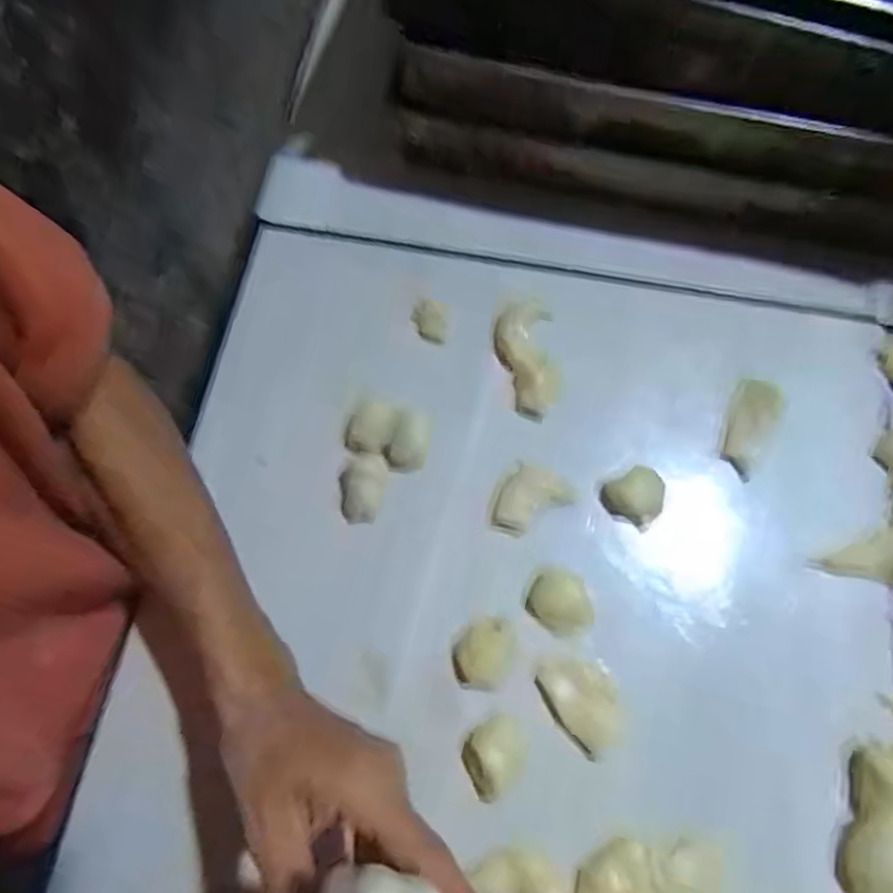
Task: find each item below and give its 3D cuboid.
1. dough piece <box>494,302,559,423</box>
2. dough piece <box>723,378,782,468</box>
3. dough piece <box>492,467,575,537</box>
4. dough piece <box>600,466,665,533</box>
[{"bbox_3d":[0.059,-0.068,0.473,0.038,0.017,0.097,-7,70,-1],"label":"dough piece"},{"bbox_3d":[0.218,-0.019,0.453,0.029,0.017,0.064,22,72,9],"label":"dough piece"},{"bbox_3d":[0.057,0.039,0.437,0.039,0.015,0.054,37,75,13],"label":"dough piece"},{"bbox_3d":[0.131,0.034,0.432,0.035,0.028,0.038,0,70,1],"label":"dough piece"}]

